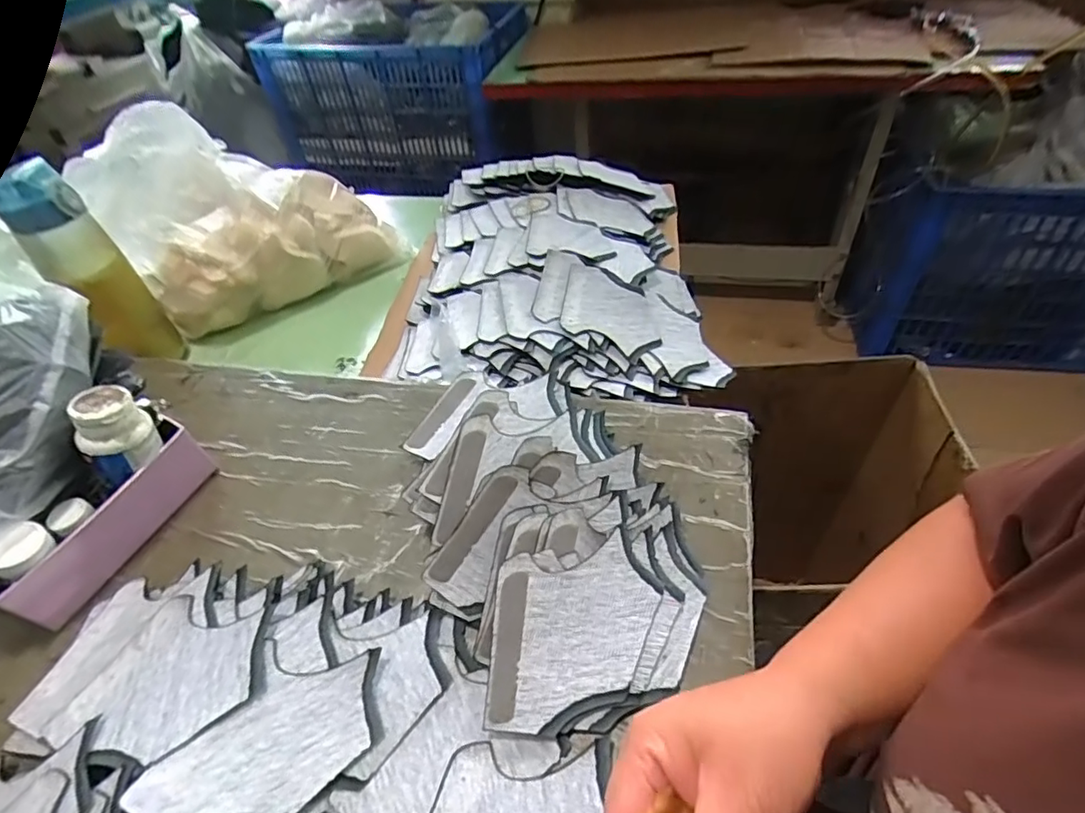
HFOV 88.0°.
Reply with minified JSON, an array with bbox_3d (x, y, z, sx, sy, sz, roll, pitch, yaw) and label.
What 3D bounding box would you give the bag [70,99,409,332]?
[{"bbox_3d":[-0.398,-0.264,0.747,0.300,0.197,0.246,-37,53,-26],"label":"bag"}]

